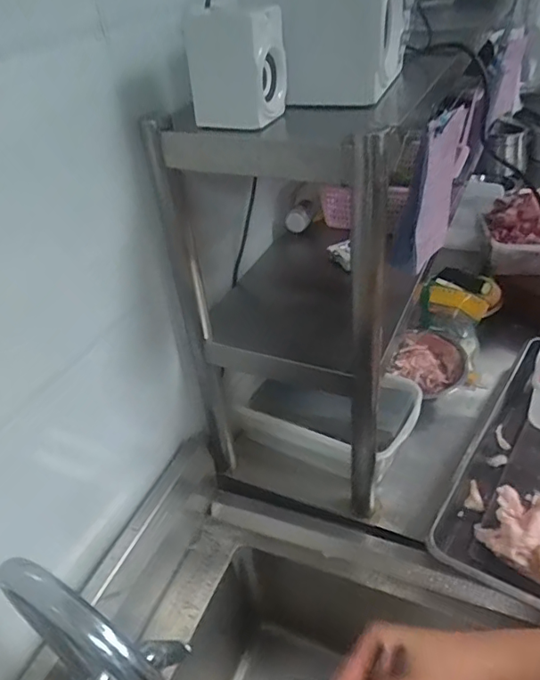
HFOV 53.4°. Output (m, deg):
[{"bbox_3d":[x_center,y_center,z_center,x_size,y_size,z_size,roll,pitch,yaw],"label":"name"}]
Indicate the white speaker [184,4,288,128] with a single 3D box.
[{"bbox_3d":[-0.034,-0.287,0.556,0.081,0.106,0.064,13,41,22],"label":"white speaker"}]

